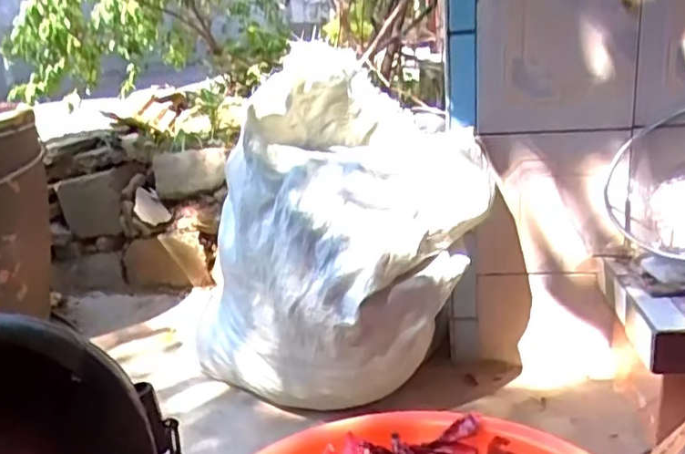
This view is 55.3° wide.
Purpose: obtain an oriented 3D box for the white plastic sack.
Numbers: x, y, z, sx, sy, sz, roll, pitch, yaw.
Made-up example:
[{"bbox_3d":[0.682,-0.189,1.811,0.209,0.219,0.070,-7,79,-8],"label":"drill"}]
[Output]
[{"bbox_3d":[-0.014,0.046,1.367,0.518,0.559,0.443,-11,20,-24],"label":"white plastic sack"}]

